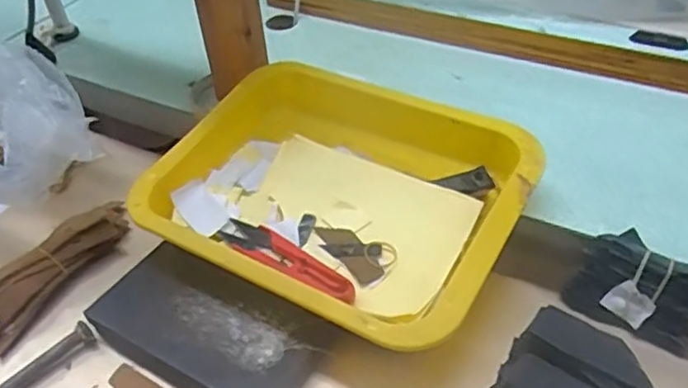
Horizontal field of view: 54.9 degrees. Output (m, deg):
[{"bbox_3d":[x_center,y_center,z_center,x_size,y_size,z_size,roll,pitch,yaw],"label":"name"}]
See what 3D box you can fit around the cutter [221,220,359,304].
[{"bbox_3d":[-0.037,0.044,0.457,0.118,0.011,0.025,24,51,28],"label":"cutter"}]

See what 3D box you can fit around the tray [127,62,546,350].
[{"bbox_3d":[-0.007,-0.002,0.481,0.258,0.055,0.202,17,48,23],"label":"tray"}]

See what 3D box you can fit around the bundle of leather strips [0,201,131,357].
[{"bbox_3d":[-0.228,0.058,0.490,0.043,0.030,0.155,21,49,26],"label":"bundle of leather strips"}]

